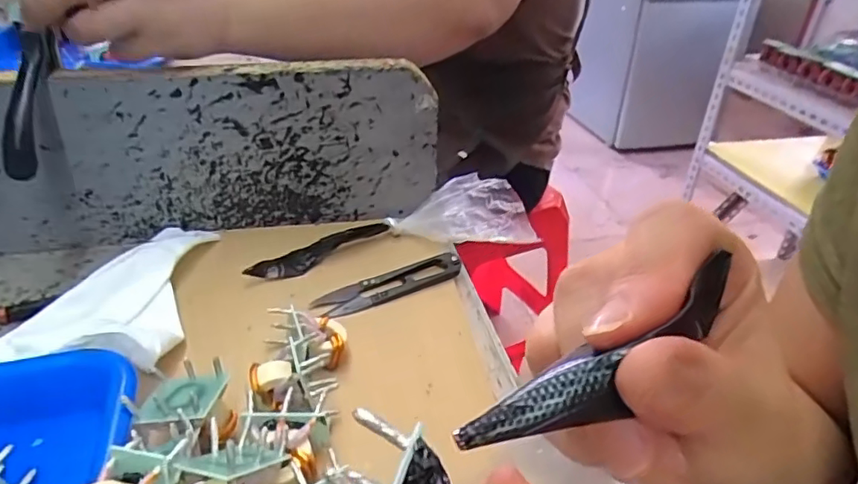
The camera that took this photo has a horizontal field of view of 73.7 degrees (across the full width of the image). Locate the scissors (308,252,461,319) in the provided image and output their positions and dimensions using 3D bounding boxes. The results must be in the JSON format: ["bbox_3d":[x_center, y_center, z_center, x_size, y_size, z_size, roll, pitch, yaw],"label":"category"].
[{"bbox_3d":[-0.026,0.027,0.378,0.101,0.011,0.023,-16,36,-26],"label":"scissors"}]

